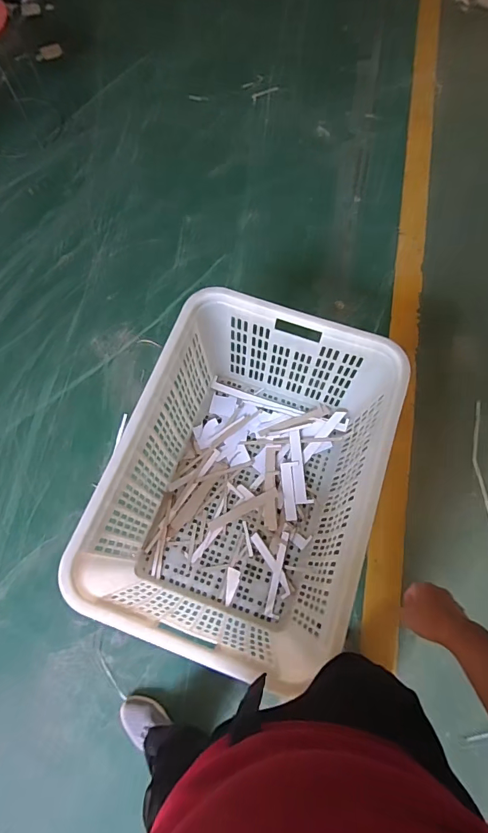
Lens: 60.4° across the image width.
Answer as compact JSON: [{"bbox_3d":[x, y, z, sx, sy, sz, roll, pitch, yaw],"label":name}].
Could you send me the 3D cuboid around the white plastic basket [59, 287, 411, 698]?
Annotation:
[{"bbox_3d":[0.018,0.156,1.144,0.579,0.434,0.820,18,71,7],"label":"white plastic basket"}]

